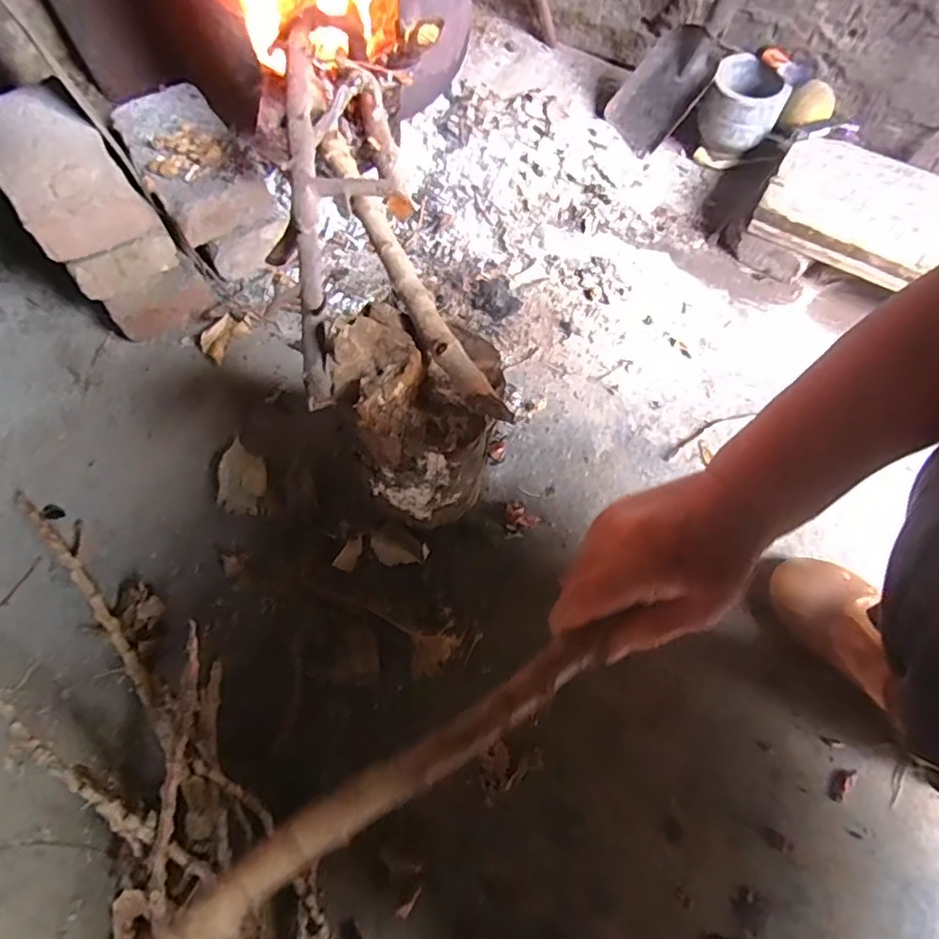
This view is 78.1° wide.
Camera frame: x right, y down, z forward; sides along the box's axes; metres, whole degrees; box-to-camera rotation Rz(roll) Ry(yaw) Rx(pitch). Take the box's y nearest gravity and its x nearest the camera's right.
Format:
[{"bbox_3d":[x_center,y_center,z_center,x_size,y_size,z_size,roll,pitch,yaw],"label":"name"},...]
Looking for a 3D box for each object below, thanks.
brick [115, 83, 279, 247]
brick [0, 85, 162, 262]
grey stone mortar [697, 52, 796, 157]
[{"bbox_3d":[-0.346,-0.386,0.710,0.116,0.057,0.239,-29,69,-14],"label":"brick"},{"bbox_3d":[-0.434,-0.322,0.610,0.109,0.073,0.225,-34,70,-15],"label":"brick"},{"bbox_3d":[0.388,-0.511,0.842,0.103,0.121,0.096,27,67,11],"label":"grey stone mortar"}]

